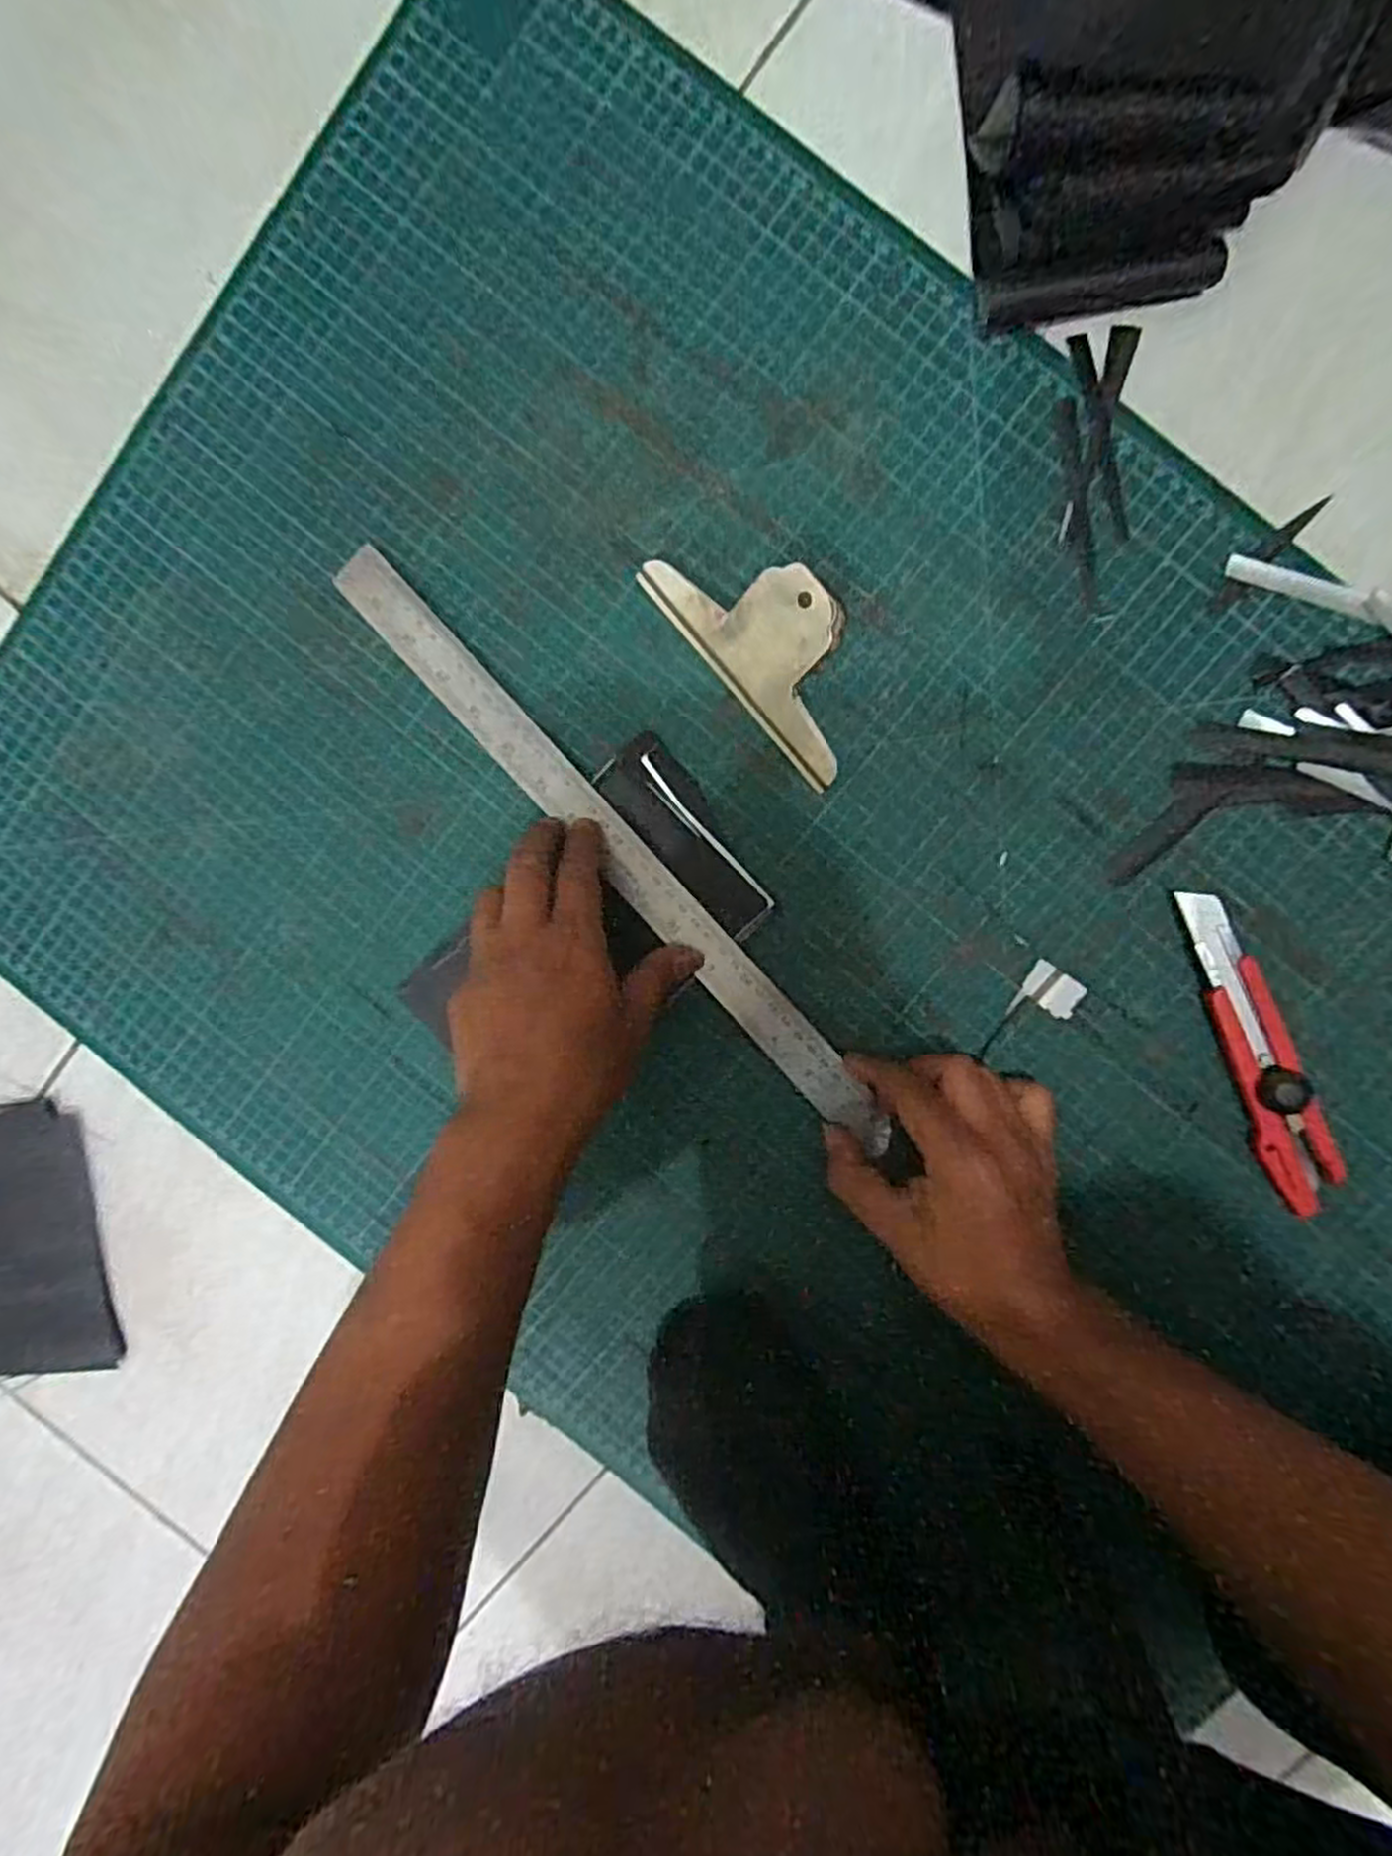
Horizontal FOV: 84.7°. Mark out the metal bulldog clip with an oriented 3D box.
[{"bbox_3d":[0.037,-0.138,0.371,0.059,0.038,0.138,-39,92,8],"label":"metal bulldog clip"}]

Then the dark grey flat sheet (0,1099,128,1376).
[{"bbox_3d":[-0.411,0.192,0.463,0.109,0.006,0.164,-7,94,5],"label":"dark grey flat sheet"}]

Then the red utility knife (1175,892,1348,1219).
[{"bbox_3d":[0.281,0.063,0.384,0.033,0.013,0.170,-26,94,7],"label":"red utility knife"}]

